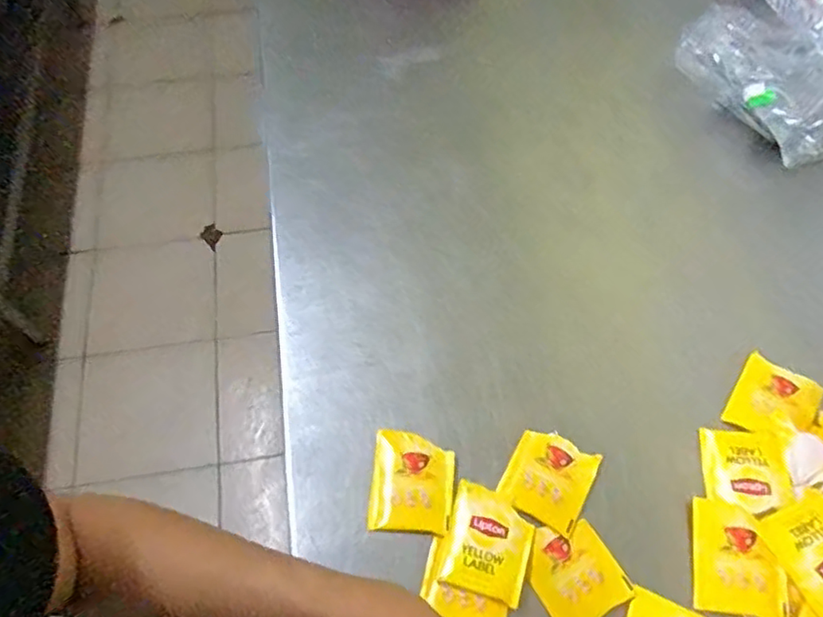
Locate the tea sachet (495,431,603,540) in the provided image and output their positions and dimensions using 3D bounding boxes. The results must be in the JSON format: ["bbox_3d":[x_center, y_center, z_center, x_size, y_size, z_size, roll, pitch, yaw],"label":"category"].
[{"bbox_3d":[0.099,0.121,0.445,0.057,0.004,0.061,27,66,14],"label":"tea sachet"}]

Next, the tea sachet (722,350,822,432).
[{"bbox_3d":[0.276,0.070,0.470,0.057,0.012,0.069,31,67,15],"label":"tea sachet"}]

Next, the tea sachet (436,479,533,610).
[{"bbox_3d":[0.052,0.157,0.416,0.056,0.007,0.067,15,64,8],"label":"tea sachet"}]

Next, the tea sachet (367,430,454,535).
[{"bbox_3d":[0.001,0.122,0.439,0.057,0.004,0.068,5,63,3],"label":"tea sachet"}]

